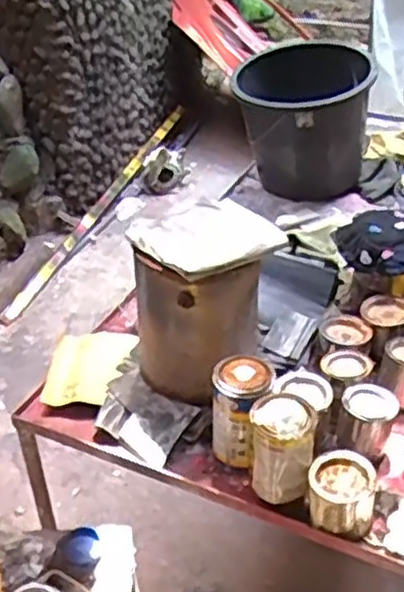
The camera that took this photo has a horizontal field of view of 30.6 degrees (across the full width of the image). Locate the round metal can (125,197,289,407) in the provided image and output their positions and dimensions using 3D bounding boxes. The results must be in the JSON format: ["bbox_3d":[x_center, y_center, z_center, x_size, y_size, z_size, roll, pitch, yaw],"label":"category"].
[{"bbox_3d":[0.001,0.001,0.975,0.160,0.205,0.179,29,48,32],"label":"round metal can"}]

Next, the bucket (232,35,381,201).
[{"bbox_3d":[0.203,-0.350,1.485,0.249,0.226,0.249,-1,39,1],"label":"bucket"}]

